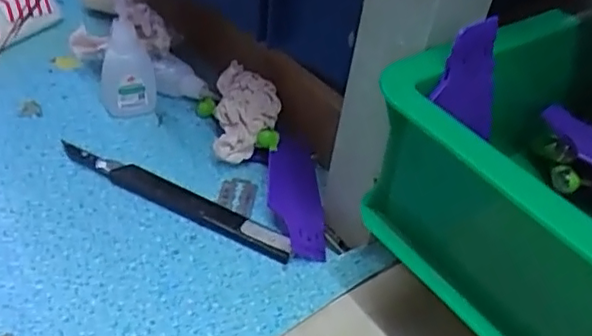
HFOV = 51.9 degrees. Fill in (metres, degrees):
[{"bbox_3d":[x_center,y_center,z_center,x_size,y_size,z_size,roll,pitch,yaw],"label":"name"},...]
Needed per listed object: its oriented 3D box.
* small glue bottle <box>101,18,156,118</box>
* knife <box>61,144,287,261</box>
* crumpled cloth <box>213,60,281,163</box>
[{"bbox_3d":[-0.119,-0.073,0.426,0.037,0.064,0.041,-5,43,-14],"label":"small glue bottle"},{"bbox_3d":[-0.074,0.017,0.366,0.159,0.011,0.015,23,43,17],"label":"knife"},{"bbox_3d":[-0.036,-0.031,0.399,0.043,0.046,0.053,13,41,7],"label":"crumpled cloth"}]

